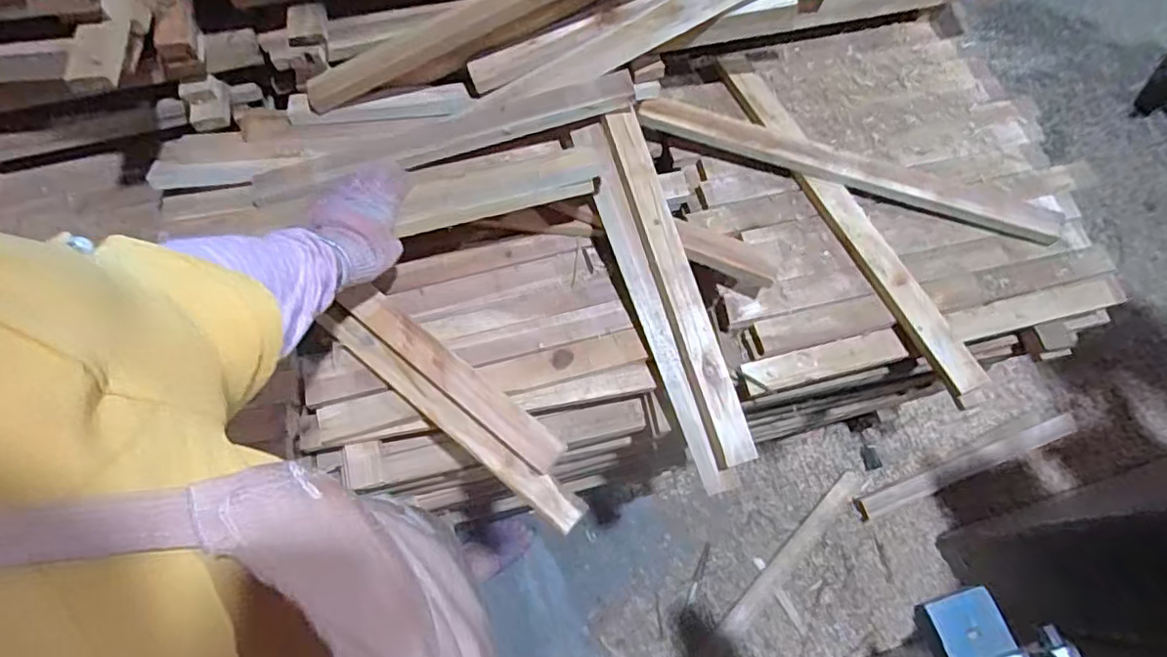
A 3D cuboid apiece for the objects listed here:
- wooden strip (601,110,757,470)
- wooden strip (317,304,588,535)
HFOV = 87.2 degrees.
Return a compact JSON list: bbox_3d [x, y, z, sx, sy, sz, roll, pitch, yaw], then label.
[{"bbox_3d":[0.112,-0.055,0.739,0.044,0.024,0.444,-17,81,-5],"label":"wooden strip"},{"bbox_3d":[-0.163,0.096,0.711,0.393,0.030,0.036,35,73,15],"label":"wooden strip"}]

